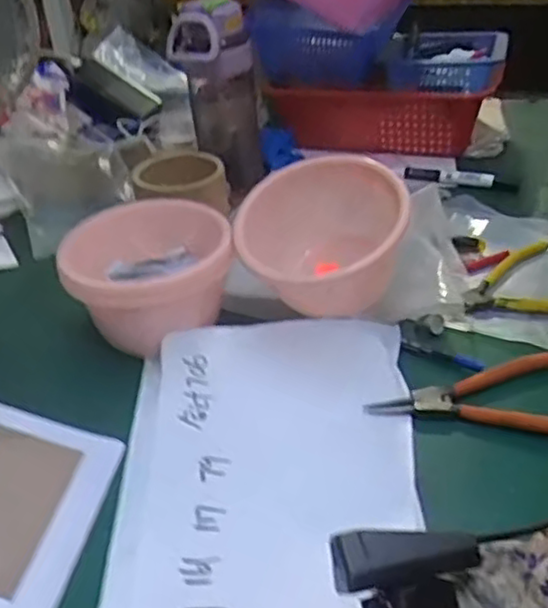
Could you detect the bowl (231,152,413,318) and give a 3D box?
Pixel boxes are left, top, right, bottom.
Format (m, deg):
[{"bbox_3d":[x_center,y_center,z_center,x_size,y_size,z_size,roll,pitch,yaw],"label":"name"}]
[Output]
[{"bbox_3d":[0.042,-0.045,0.625,0.144,0.124,0.129,0,34,7],"label":"bowl"}]

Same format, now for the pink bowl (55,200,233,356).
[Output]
[{"bbox_3d":[-0.109,-0.019,0.641,0.149,0.099,0.124,-14,35,-15],"label":"pink bowl"}]

